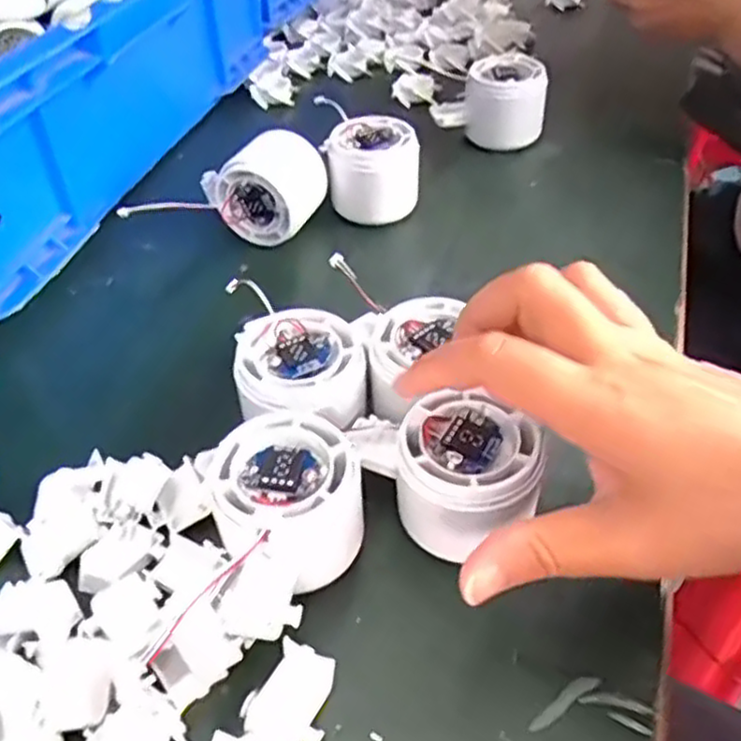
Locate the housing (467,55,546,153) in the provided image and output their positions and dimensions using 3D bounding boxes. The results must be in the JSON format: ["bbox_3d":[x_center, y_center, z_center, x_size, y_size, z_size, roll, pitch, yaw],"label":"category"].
[{"bbox_3d":[0.101,-0.203,0.543,0.057,0.049,0.057,6,46,7],"label":"housing"}]

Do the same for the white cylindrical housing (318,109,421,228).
[{"bbox_3d":[0.002,-0.133,0.475,0.058,0.047,0.058,0,46,0],"label":"white cylindrical housing"}]

